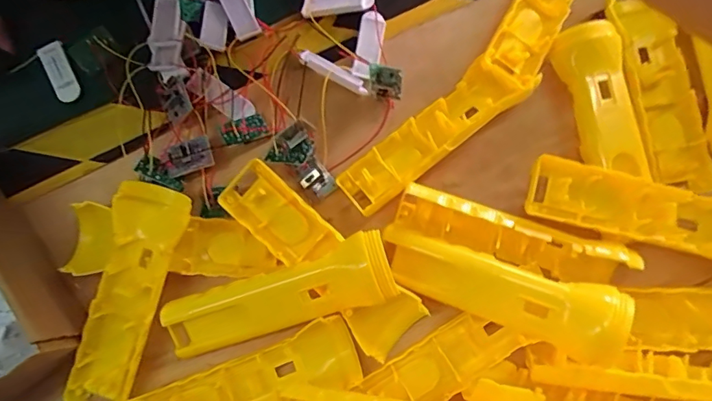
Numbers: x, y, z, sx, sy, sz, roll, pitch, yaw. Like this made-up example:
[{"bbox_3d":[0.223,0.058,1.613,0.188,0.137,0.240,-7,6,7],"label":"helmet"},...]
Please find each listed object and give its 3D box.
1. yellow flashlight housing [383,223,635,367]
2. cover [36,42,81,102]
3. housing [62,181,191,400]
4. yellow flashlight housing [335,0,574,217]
[{"bbox_3d":[0.093,0.058,0.321,0.157,0.027,0.044,20,80,20],"label":"yellow flashlight housing"},{"bbox_3d":[-0.248,-0.108,0.400,0.020,0.004,0.054,-26,81,-4],"label":"cover"},{"bbox_3d":[-0.159,0.068,0.328,0.041,0.034,0.158,16,80,3],"label":"housing"},{"bbox_3d":[0.087,-0.080,0.366,0.059,0.036,0.239,43,83,7],"label":"yellow flashlight housing"}]

